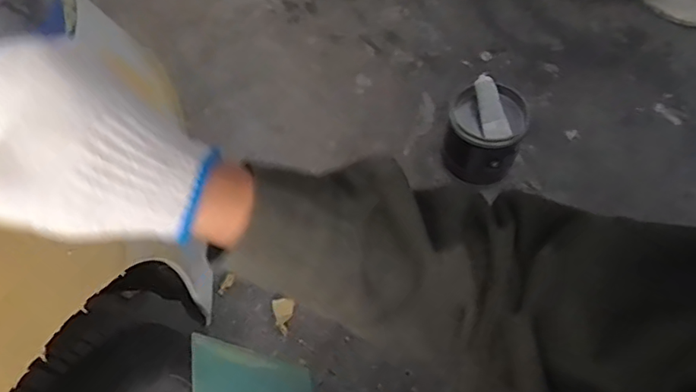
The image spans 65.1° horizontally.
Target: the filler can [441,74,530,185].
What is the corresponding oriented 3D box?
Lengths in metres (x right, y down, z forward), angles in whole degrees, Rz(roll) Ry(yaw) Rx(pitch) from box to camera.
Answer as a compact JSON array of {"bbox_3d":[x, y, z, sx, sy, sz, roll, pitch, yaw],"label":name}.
[{"bbox_3d":[0.271,-0.123,1.091,0.142,0.177,0.131,0,59,0],"label":"filler can"}]

